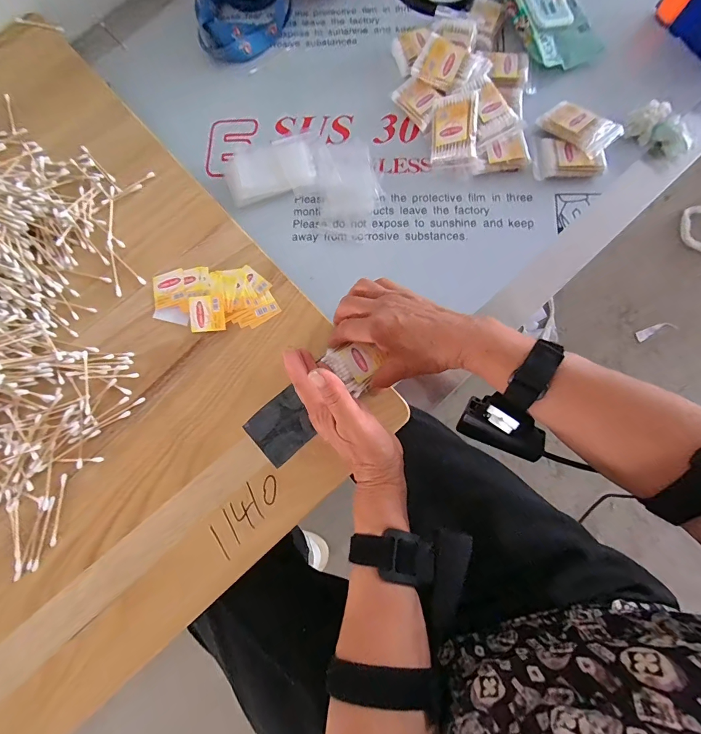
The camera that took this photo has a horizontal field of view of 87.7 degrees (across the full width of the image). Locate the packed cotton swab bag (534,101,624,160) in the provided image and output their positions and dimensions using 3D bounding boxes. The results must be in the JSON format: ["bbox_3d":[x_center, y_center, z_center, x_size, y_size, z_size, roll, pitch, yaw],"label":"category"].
[{"bbox_3d":[0.295,-0.312,0.470,0.092,0.020,0.050,43,97,15],"label":"packed cotton swab bag"}]

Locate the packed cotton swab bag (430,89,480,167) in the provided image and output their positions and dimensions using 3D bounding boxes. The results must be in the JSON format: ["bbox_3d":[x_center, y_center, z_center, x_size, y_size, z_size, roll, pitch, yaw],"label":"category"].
[{"bbox_3d":[0.135,-0.310,0.476,0.060,0.016,0.077,4,104,28],"label":"packed cotton swab bag"}]

